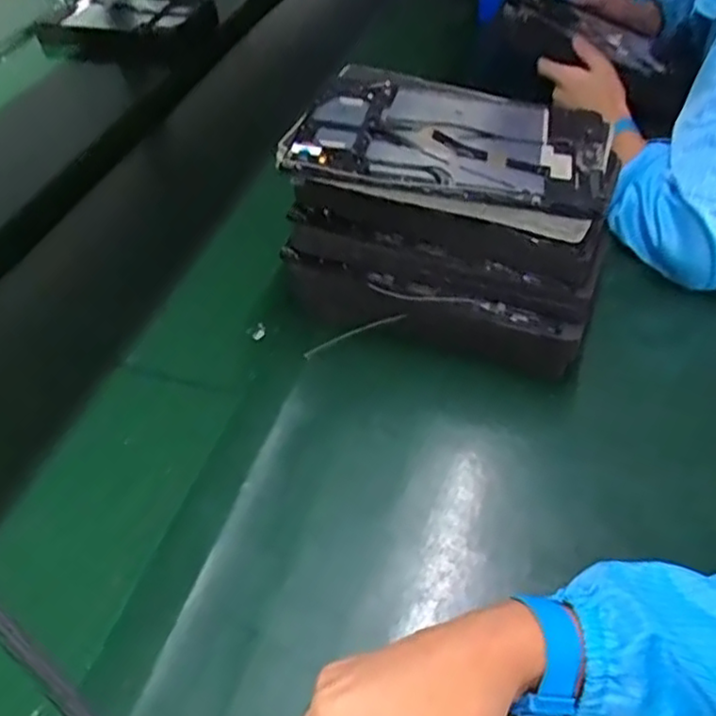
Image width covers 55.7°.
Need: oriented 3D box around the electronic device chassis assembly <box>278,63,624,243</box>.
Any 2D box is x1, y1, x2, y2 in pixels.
[{"bbox_3d":[0.079,-0.173,0.549,0.246,0.026,0.164,13,51,9],"label":"electronic device chassis assembly"}]

